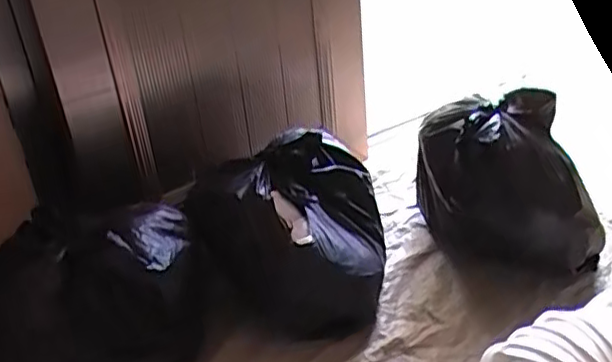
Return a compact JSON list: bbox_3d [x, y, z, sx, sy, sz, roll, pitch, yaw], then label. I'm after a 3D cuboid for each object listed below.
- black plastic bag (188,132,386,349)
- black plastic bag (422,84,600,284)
[{"bbox_3d":[-0.020,0.105,1.164,0.365,0.283,0.291,-11,29,-10],"label":"black plastic bag"},{"bbox_3d":[0.396,0.003,1.245,0.265,0.287,0.310,-10,29,-8],"label":"black plastic bag"}]

